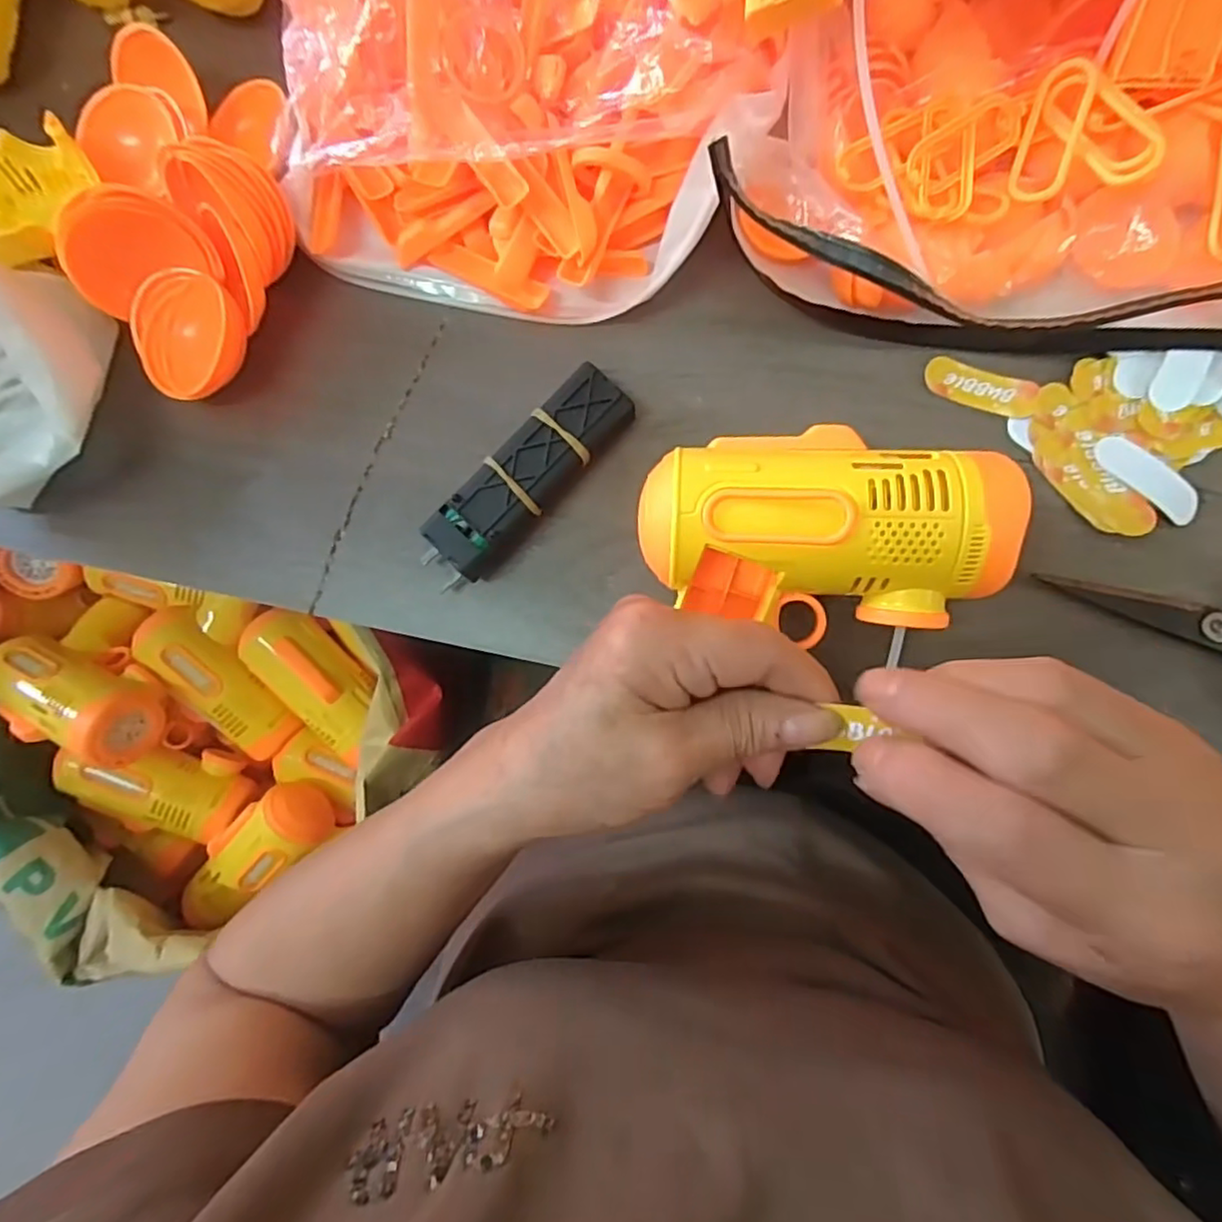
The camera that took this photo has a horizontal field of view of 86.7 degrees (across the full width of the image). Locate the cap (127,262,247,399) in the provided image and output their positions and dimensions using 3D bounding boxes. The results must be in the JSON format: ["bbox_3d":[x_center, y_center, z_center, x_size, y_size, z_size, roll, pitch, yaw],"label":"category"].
[{"bbox_3d":[-0.206,-0.133,0.315,0.054,0.020,0.056,23,90,6],"label":"cap"}]

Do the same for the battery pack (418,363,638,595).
[{"bbox_3d":[-0.040,-0.060,0.296,0.032,0.024,0.116,44,92,6],"label":"battery pack"}]

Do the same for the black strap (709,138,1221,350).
[{"bbox_3d":[0.167,-0.133,0.261,0.261,0.052,0.042,10,87,6],"label":"black strap"}]

